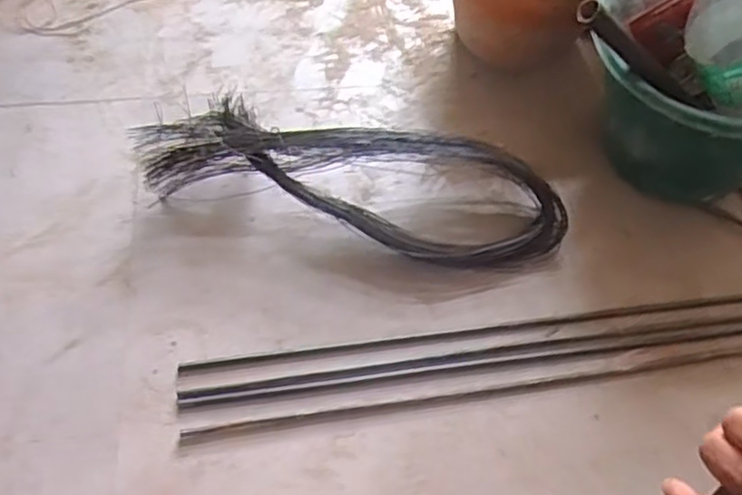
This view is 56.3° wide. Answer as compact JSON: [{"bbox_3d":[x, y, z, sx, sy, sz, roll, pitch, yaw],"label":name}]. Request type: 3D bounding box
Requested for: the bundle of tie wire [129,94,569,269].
[{"bbox_3d":[-0.020,-0.075,0.771,0.471,0.077,0.137,13,59,6],"label":"bundle of tie wire"}]

